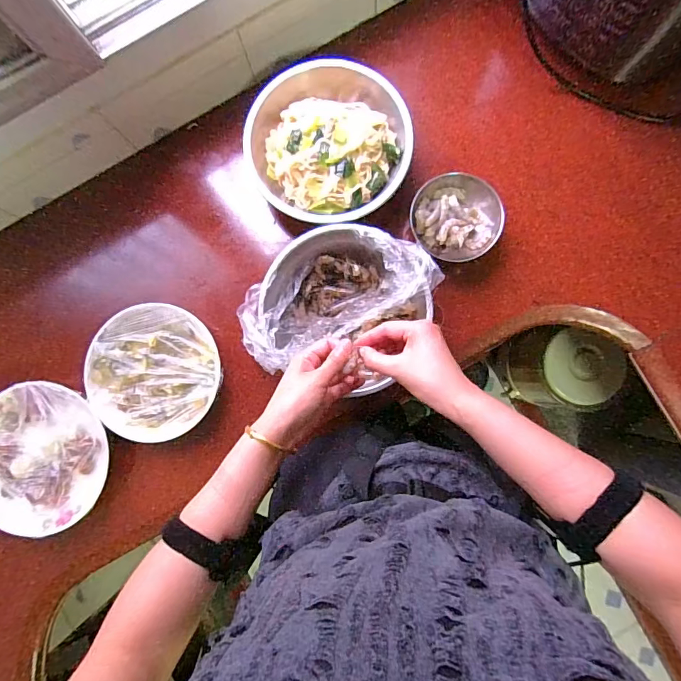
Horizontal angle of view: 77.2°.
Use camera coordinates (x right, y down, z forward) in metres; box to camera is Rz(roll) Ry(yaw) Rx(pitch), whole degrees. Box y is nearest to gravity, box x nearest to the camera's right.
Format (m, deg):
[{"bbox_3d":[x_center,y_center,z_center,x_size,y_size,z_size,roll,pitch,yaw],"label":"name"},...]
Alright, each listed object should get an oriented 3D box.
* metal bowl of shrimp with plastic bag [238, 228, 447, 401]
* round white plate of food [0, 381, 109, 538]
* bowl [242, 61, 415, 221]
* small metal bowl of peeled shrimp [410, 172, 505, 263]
[{"bbox_3d":[-0.003,-0.045,0.540,0.204,0.079,0.203,0,87,2],"label":"metal bowl of shrimp with plastic bag"},{"bbox_3d":[-0.397,0.147,0.552,0.187,0.027,0.172,0,87,2],"label":"round white plate of food"},{"bbox_3d":[-0.018,-0.262,0.562,0.203,0.076,0.210,0,87,2],"label":"bowl"},{"bbox_3d":[0.150,-0.165,0.564,0.114,0.046,0.115,0,87,2],"label":"small metal bowl of peeled shrimp"}]

